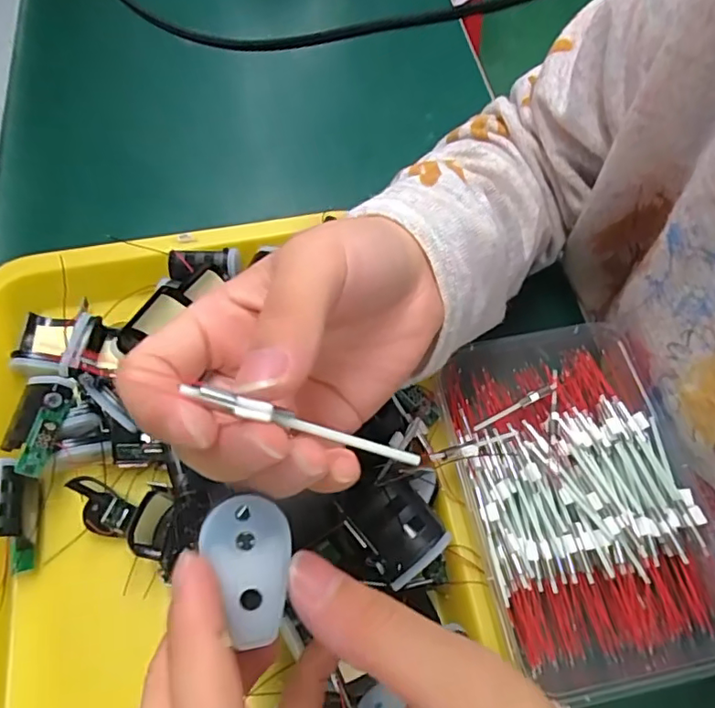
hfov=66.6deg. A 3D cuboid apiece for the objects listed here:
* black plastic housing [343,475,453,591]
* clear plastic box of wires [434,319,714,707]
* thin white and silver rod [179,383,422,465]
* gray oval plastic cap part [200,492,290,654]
[{"bbox_3d":[0.018,0.081,0.255,0.033,0.035,0.042,-32,68,-16],"label":"black plastic housing"},{"bbox_3d":[0.108,0.070,0.278,0.106,0.044,0.168,-9,64,-6],"label":"clear plastic box of wires"},{"bbox_3d":[-0.011,0.017,0.130,0.056,0.008,0.004,19,63,-12],"label":"thin white and silver rod"},{"bbox_3d":[-0.027,0.053,0.135,0.021,0.009,0.033,-9,64,-6],"label":"gray oval plastic cap part"}]

